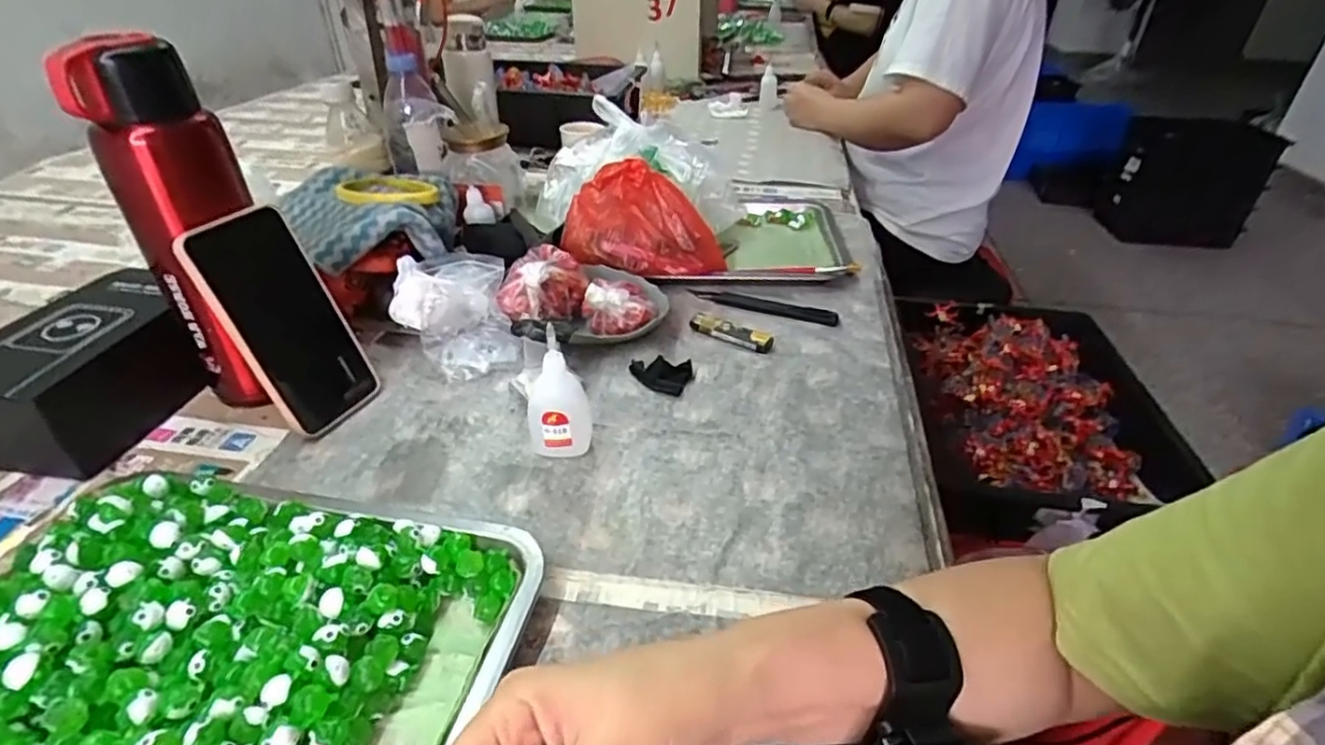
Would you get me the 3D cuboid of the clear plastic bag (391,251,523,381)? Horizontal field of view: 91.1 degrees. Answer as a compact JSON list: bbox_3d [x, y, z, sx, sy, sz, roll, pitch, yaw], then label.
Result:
[{"bbox_3d":[-0.186,-0.053,0.578,0.100,0.070,0.113,-11,37,-16],"label":"clear plastic bag"}]

